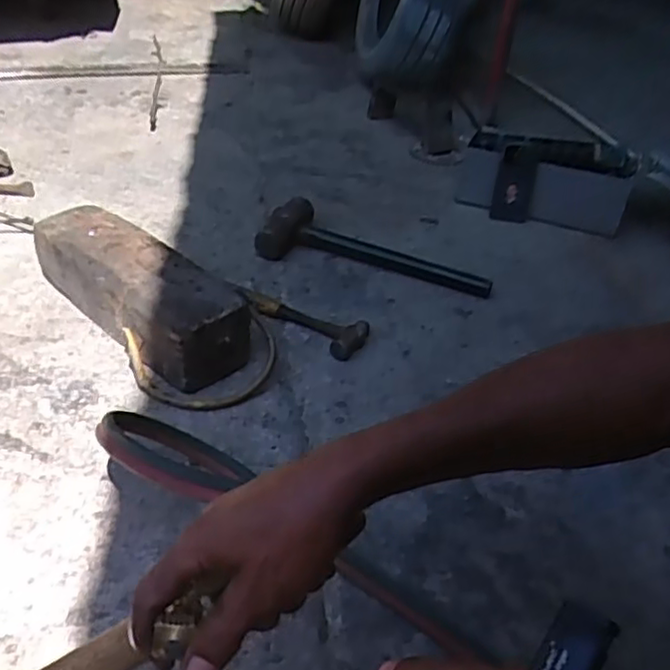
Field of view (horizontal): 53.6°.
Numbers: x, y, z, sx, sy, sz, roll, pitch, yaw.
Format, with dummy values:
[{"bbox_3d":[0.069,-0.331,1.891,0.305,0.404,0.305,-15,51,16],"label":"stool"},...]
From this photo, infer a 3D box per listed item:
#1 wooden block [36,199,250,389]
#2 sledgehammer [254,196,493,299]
[{"bbox_3d":[-0.307,-0.070,1.041,0.407,0.124,0.127,34,46,31],"label":"wooden block"},{"bbox_3d":[0.078,-0.167,1.236,0.434,0.075,0.121,10,38,6],"label":"sledgehammer"}]

